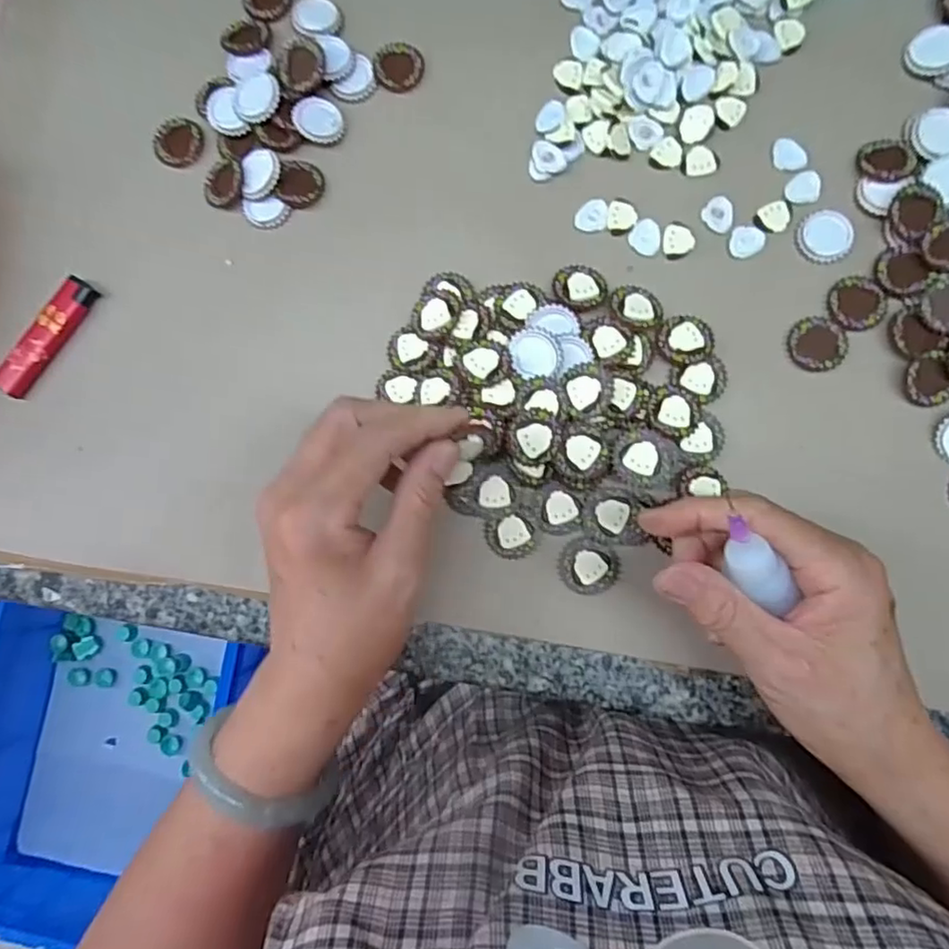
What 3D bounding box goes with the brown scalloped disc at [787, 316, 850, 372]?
[{"bbox_3d":[0.178,-0.068,0.314,0.028,0.004,0.028,0,84,4],"label":"brown scalloped disc"}]

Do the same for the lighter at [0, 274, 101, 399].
[{"bbox_3d":[-0.239,-0.076,0.337,0.018,0.011,0.074,34,88,7],"label":"lighter"}]

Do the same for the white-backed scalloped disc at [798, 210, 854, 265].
[{"bbox_3d":[0.186,-0.126,0.319,0.028,0.004,0.028,0,84,4],"label":"white-backed scalloped disc"}]

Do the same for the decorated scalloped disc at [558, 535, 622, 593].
[{"bbox_3d":[0.059,0.047,0.311,0.031,0.006,0.028,1,84,4],"label":"decorated scalloped disc"}]

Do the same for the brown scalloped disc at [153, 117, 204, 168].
[{"bbox_3d":[-0.171,-0.191,0.349,0.028,0.004,0.027,0,84,4],"label":"brown scalloped disc"}]

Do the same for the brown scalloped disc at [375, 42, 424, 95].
[{"bbox_3d":[-0.043,-0.231,0.344,0.027,0.005,0.028,-1,84,4],"label":"brown scalloped disc"}]

